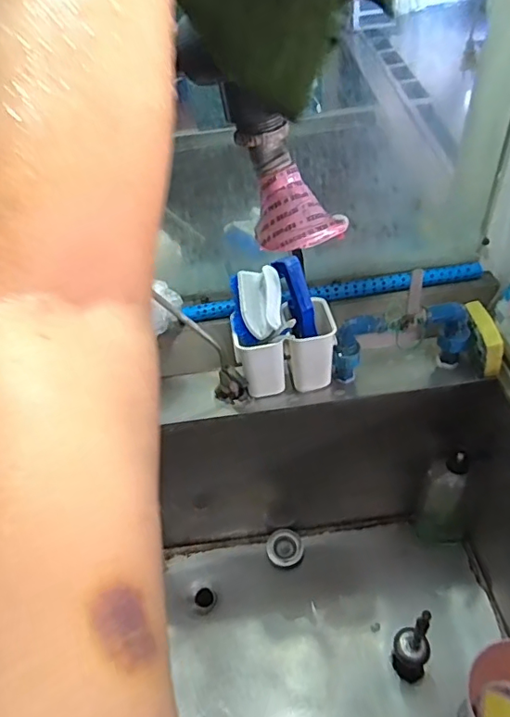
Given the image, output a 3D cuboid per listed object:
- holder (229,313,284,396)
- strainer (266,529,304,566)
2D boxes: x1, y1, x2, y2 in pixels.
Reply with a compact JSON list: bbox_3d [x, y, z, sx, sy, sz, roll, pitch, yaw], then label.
[{"bbox_3d":[0.006,0.000,0.755,0.068,0.106,0.058,-10,44,-3],"label":"holder"},{"bbox_3d":[0.059,0.373,1.016,0.070,0.015,0.070,2,57,-3],"label":"strainer"}]

